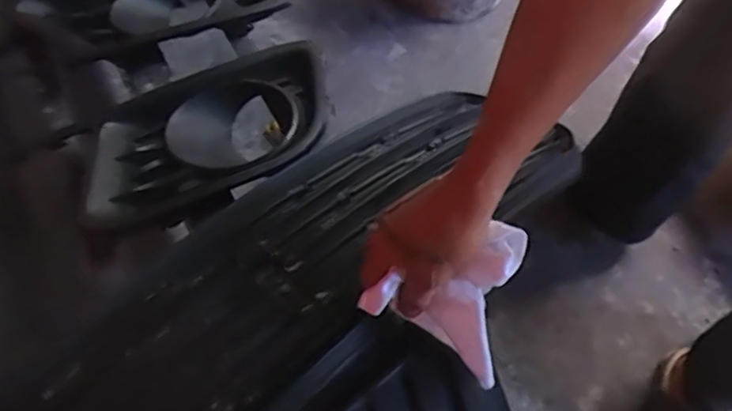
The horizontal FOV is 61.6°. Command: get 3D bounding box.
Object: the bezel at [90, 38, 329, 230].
[{"bbox_3d":[-0.161,-0.079,0.687,0.298,0.057,0.167,-31,63,-18],"label":"bezel"}]

